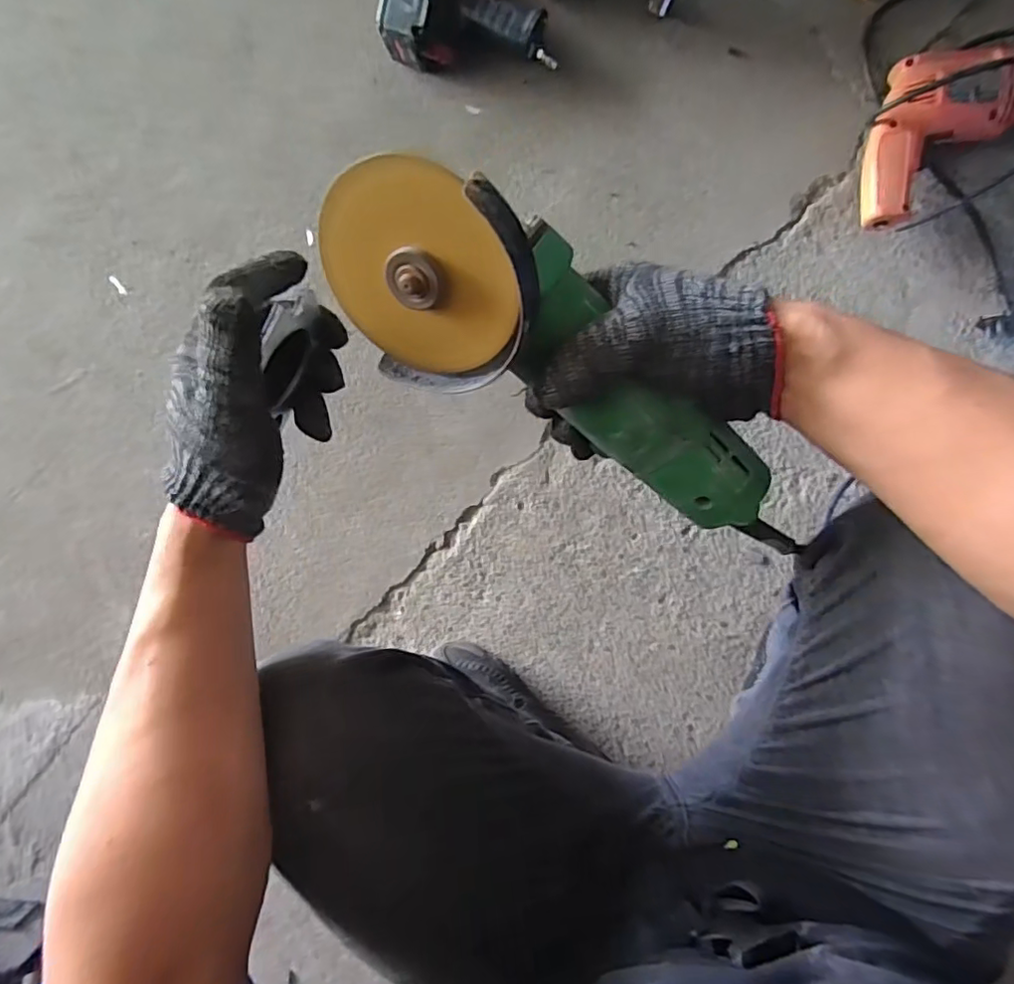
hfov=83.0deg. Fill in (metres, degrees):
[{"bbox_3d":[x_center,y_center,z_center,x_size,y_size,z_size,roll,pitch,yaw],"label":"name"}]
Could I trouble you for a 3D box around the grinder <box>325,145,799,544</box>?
[{"bbox_3d":[0.044,-0.075,0.322,0.299,0.116,0.088,31,50,-17],"label":"grinder"}]

